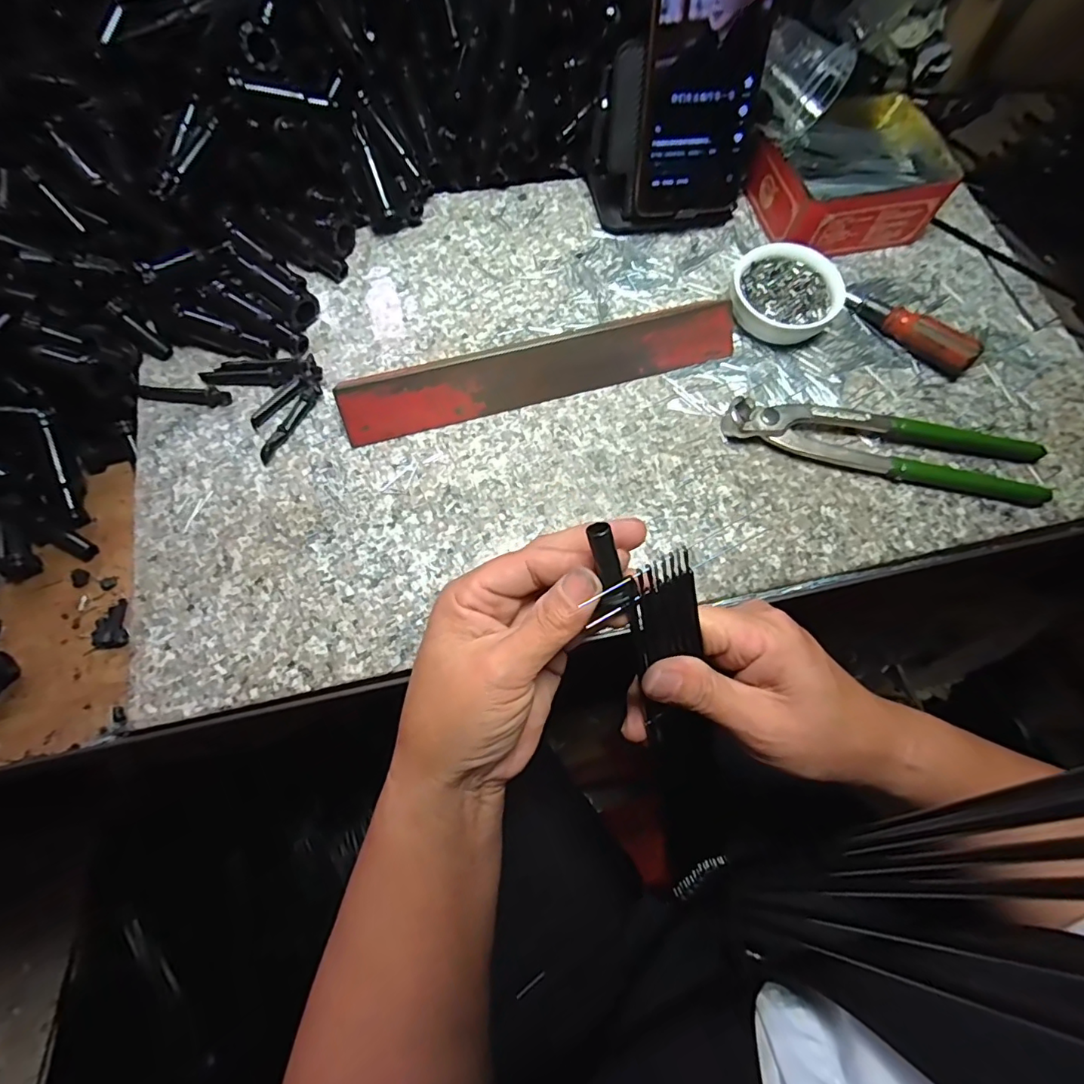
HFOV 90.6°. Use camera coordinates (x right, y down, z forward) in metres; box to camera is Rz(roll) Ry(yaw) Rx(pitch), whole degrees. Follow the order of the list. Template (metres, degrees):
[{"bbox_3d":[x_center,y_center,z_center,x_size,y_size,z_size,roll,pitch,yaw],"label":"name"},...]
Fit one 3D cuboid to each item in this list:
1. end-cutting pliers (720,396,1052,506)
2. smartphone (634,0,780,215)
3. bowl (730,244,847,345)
[{"bbox_3d":[0.213,-0.060,0.335,0.196,0.017,0.038,10,70,1],"label":"end-cutting pliers"},{"bbox_3d":[0.105,-0.300,0.331,0.082,0.164,0.007,-8,46,-6],"label":"smartphone"},{"bbox_3d":[0.163,-0.167,0.367,0.071,0.027,0.067,1,70,-2],"label":"bowl"}]

